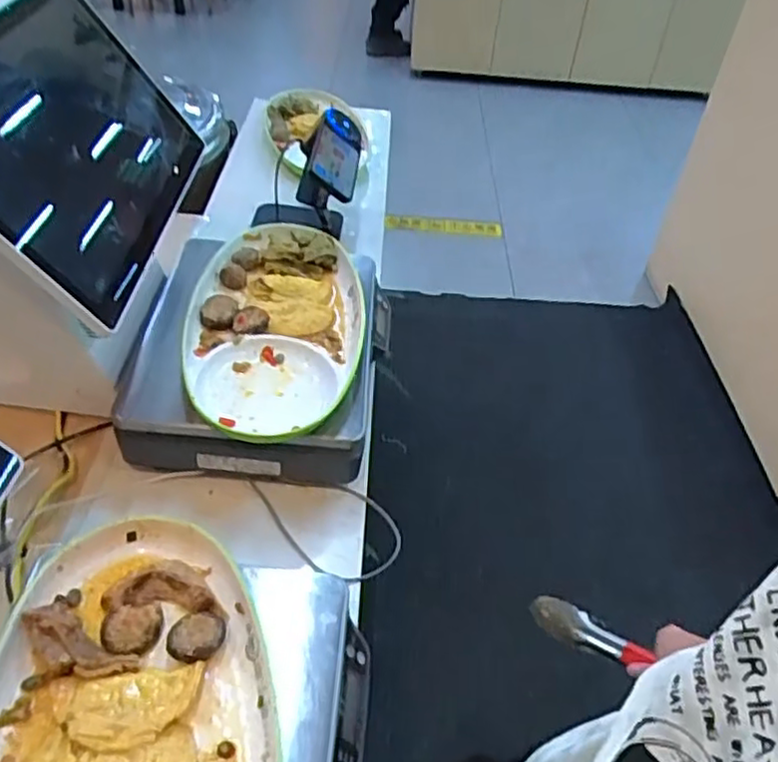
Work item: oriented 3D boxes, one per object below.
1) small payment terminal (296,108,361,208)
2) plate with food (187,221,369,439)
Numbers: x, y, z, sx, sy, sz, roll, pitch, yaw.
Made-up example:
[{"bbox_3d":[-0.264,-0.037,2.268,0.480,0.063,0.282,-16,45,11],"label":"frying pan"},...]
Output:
[{"bbox_3d":[-0.091,-0.331,1.023,0.064,0.086,0.227,-29,33,29],"label":"small payment terminal"},{"bbox_3d":[-0.124,-0.063,0.770,0.195,0.030,0.324,-4,49,-9],"label":"plate with food"}]

